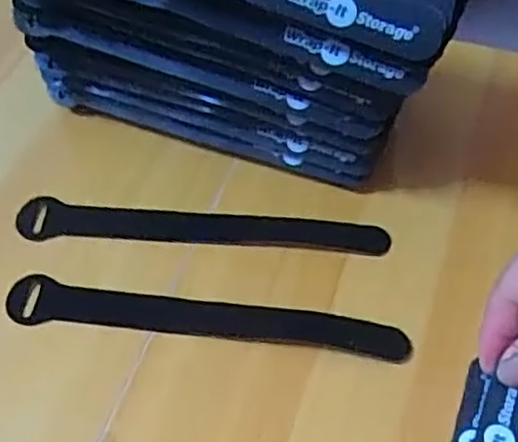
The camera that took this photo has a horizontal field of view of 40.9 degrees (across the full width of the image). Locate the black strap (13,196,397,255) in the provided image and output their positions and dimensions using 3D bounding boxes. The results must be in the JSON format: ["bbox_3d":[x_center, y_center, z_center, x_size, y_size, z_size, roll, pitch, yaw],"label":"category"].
[{"bbox_3d":[-0.032,0.004,0.373,0.197,0.005,0.024,5,56,6],"label":"black strap"}]

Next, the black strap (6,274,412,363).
[{"bbox_3d":[-0.028,0.047,0.341,0.196,0.005,0.023,4,59,7],"label":"black strap"}]

